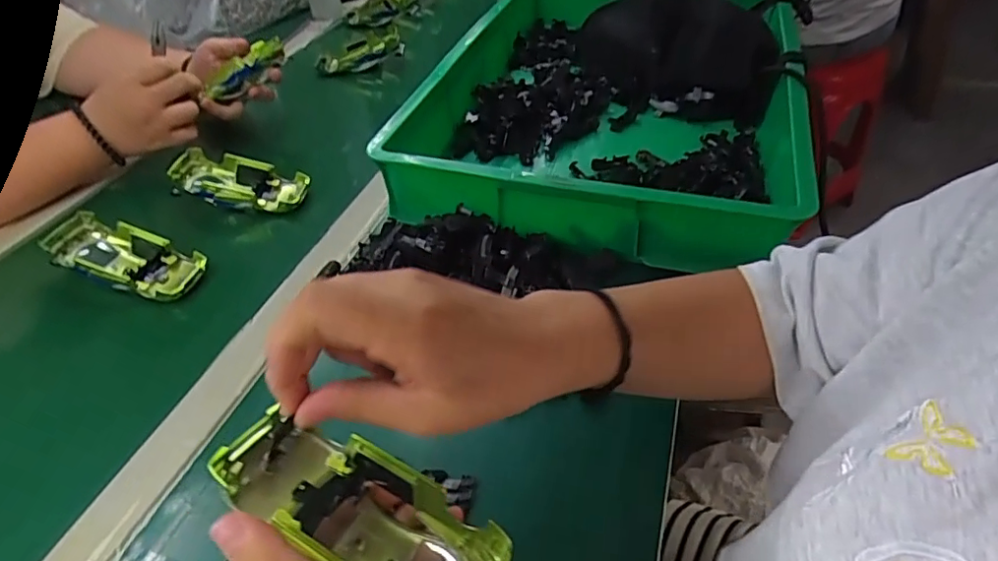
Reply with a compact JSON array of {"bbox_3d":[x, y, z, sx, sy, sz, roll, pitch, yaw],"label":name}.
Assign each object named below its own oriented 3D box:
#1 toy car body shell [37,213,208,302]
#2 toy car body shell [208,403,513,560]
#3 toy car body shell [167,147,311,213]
[{"bbox_3d":[-0.339,-0.018,0.498,0.134,0.032,0.060,21,46,5],"label":"toy car body shell"},{"bbox_3d":[-0.063,0.110,0.255,0.134,0.041,0.048,26,48,8],"label":"toy car body shell"},{"bbox_3d":[-0.273,-0.100,0.573,0.137,0.039,0.064,4,42,7],"label":"toy car body shell"}]

